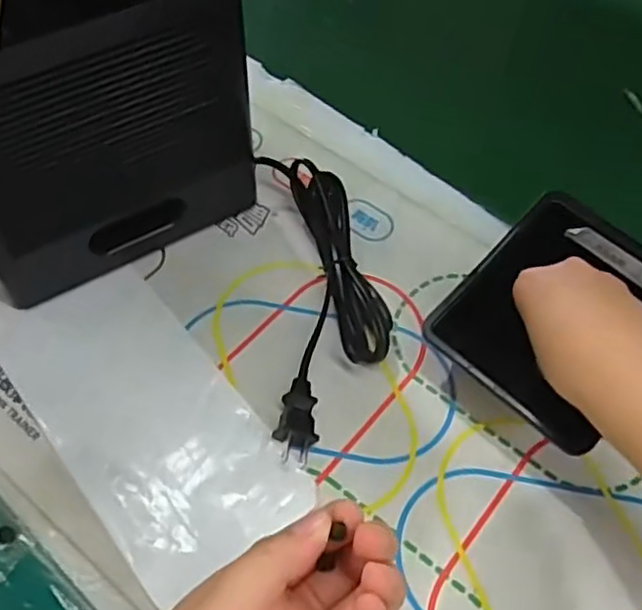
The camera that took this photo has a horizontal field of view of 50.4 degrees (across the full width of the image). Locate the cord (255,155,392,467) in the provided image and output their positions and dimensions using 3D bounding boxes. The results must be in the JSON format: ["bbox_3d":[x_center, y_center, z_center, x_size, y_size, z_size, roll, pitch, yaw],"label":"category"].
[{"bbox_3d":[0.004,-0.006,0.457,0.076,0.040,0.214,-3,57,-6],"label":"cord"}]

